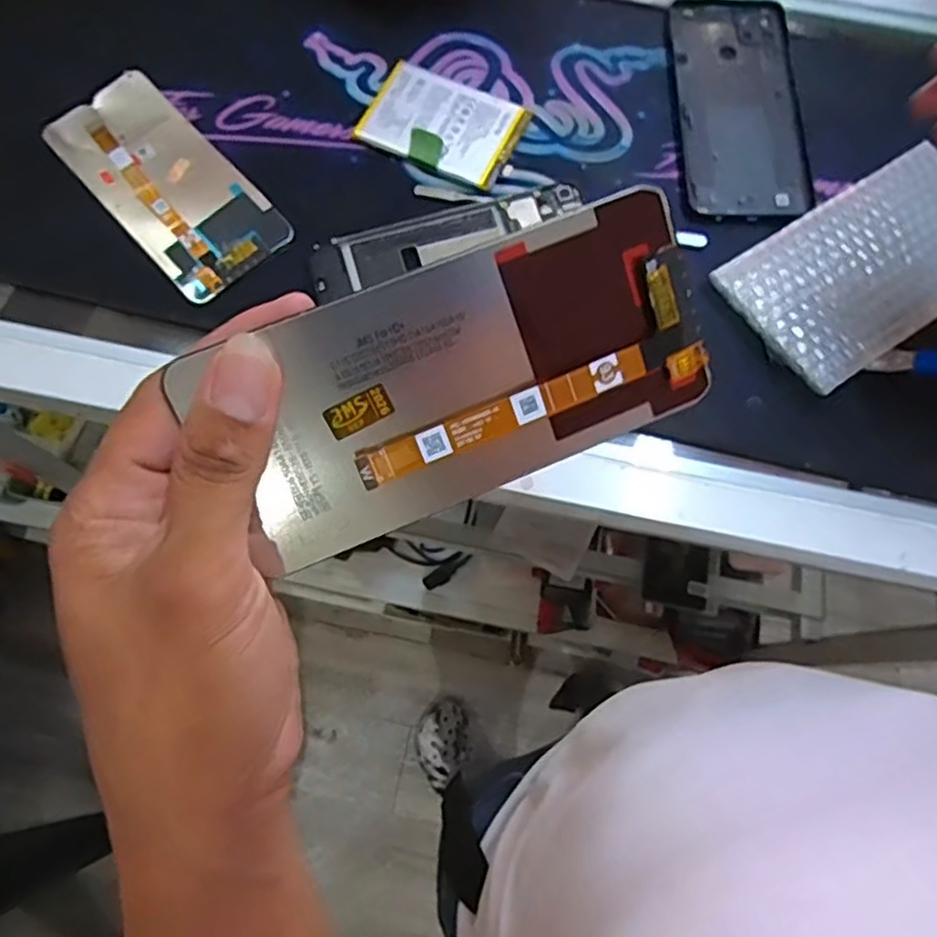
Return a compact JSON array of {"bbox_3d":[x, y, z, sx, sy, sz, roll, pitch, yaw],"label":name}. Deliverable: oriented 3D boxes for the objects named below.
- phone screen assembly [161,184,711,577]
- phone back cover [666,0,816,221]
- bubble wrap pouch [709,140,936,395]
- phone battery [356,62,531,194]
[{"bbox_3d":[0.000,-0.028,0.211,0.148,0.008,0.067,-23,101,-7],"label":"phone screen assembly"},{"bbox_3d":[0.165,-0.224,0.429,0.074,0.008,0.161,-1,73,-2],"label":"phone back cover"},{"bbox_3d":[0.229,-0.116,0.390,0.164,0.011,0.088,-32,77,-11],"label":"bubble wrap pouch"},{"bbox_3d":[-0.015,-0.209,0.413,0.091,0.015,0.063,24,74,6],"label":"phone battery"}]

